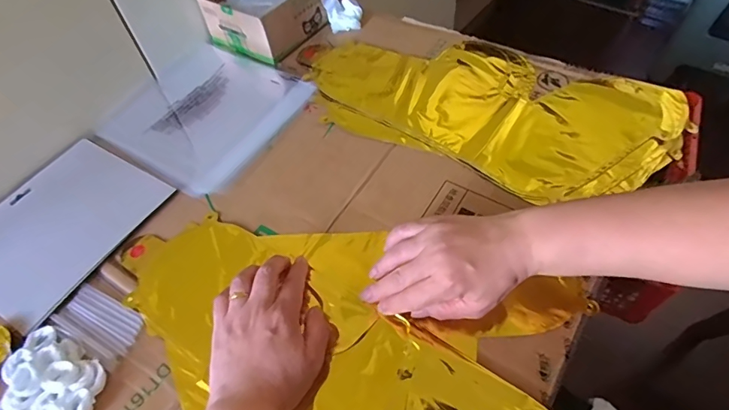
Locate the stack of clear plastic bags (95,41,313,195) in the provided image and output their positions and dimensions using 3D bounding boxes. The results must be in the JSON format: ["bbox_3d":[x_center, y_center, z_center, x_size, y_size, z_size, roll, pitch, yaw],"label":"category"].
[{"bbox_3d":[-0.208,-0.123,0.582,0.223,0.015,0.214,24,60,20],"label":"stack of clear plastic bags"}]

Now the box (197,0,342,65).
[{"bbox_3d":[-0.120,-0.295,0.650,0.136,0.064,0.194,30,62,23],"label":"box"}]

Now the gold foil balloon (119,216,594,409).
[{"bbox_3d":[-0.043,0.134,0.387,0.415,0.018,0.335,25,60,20],"label":"gold foil balloon"}]

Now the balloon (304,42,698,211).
[{"bbox_3d":[0.137,-0.127,0.542,0.427,0.020,0.210,23,60,19],"label":"balloon"}]

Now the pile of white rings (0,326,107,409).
[{"bbox_3d":[-0.263,0.152,0.374,0.099,0.021,0.075,20,59,18],"label":"pile of white rings"}]

